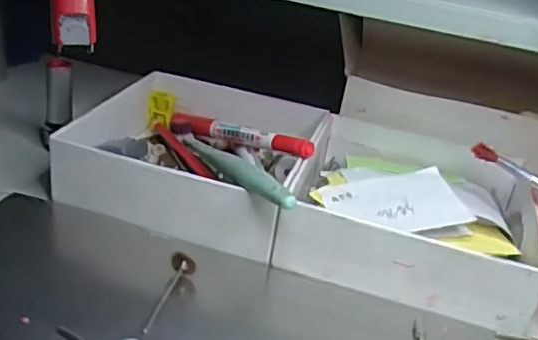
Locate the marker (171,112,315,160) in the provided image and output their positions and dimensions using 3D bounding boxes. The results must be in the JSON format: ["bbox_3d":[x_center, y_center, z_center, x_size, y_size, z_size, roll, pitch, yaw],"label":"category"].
[{"bbox_3d":[-0.023,-0.024,0.397,0.013,0.012,0.137,-17,22,-38],"label":"marker"}]

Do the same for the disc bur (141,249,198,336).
[{"bbox_3d":[-0.045,0.056,0.287,0.012,0.011,0.048,10,28,3],"label":"disc bur"}]

